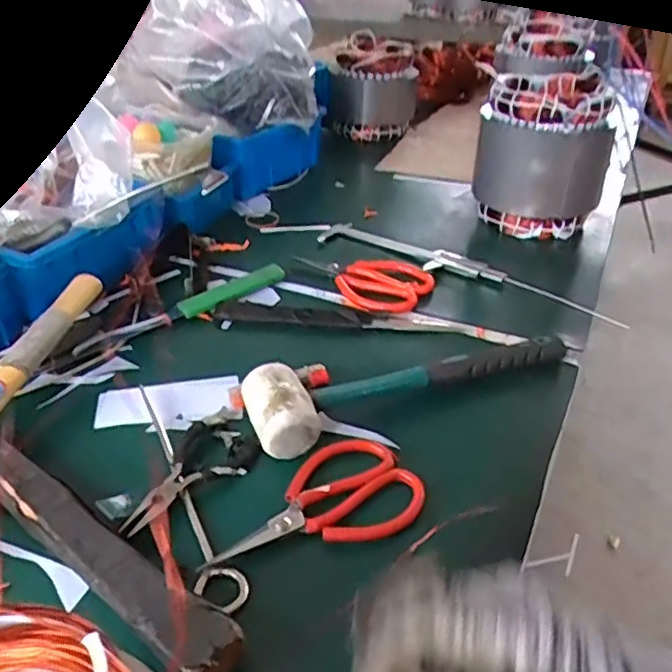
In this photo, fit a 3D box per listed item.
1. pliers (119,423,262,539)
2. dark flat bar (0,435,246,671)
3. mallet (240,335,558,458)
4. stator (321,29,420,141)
[{"bbox_3d":[-0.116,0.100,0.480,0.115,0.015,0.060,-31,45,-34],"label":"pliers"},{"bbox_3d":[-0.162,0.135,0.416,0.263,0.031,0.036,25,44,32],"label":"dark flat bar"},{"bbox_3d":[0.066,0.025,0.551,0.289,0.043,0.080,-16,38,-19],"label":"mallet"},{"bbox_3d":[0.057,-0.415,1.058,0.149,0.143,0.149,2,36,5],"label":"stator"}]

